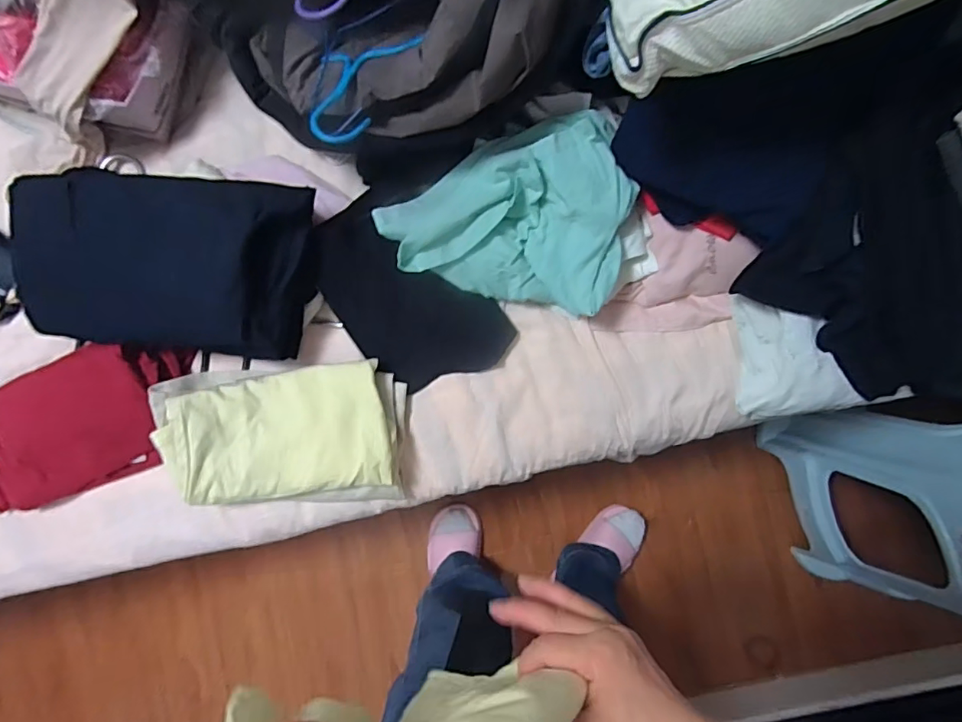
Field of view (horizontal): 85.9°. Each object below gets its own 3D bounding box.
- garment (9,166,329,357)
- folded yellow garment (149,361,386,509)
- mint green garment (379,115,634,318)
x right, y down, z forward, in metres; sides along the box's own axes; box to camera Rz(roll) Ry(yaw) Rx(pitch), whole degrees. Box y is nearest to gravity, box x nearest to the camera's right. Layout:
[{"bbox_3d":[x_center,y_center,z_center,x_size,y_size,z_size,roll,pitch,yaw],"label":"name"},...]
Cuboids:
[{"bbox_3d":[-0.366,-0.109,0.589,0.325,0.082,0.191,6,89,3],"label":"garment"},{"bbox_3d":[-0.243,0.089,0.610,0.260,0.025,0.142,-7,89,2],"label":"folded yellow garment"},{"bbox_3d":[0.032,-0.174,0.582,0.270,0.074,0.198,13,90,3],"label":"mint green garment"}]

